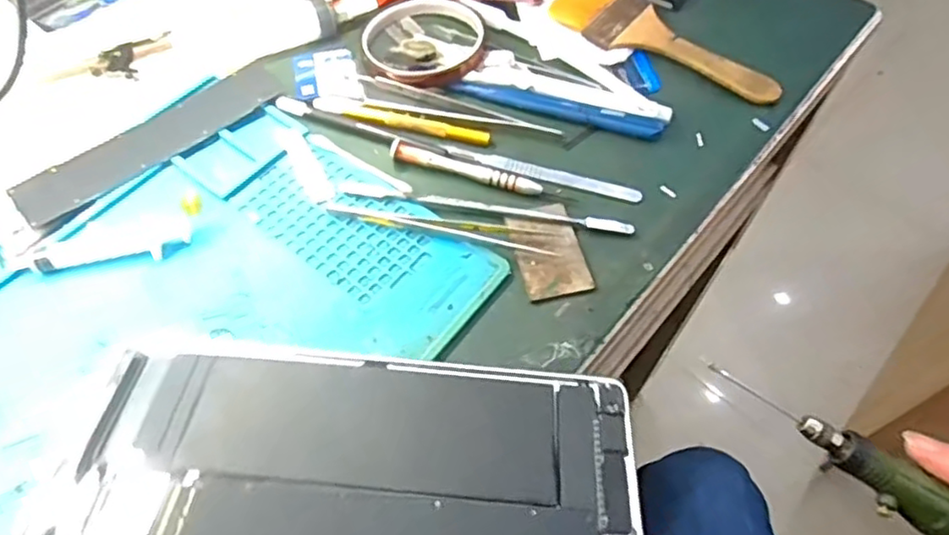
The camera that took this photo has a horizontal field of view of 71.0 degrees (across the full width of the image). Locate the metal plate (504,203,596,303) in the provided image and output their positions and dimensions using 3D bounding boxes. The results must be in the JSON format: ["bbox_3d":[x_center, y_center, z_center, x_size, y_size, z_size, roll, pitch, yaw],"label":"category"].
[{"bbox_3d":[0.042,-0.010,0.371,0.037,0.004,0.057,-12,59,-8],"label":"metal plate"}]

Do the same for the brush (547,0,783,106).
[{"bbox_3d":[0.128,-0.154,0.455,0.063,0.012,0.159,-37,66,-21],"label":"brush"}]

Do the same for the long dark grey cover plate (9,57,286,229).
[{"bbox_3d":[-0.194,-0.080,0.408,0.166,0.009,0.035,-38,66,-21],"label":"long dark grey cover plate"}]

